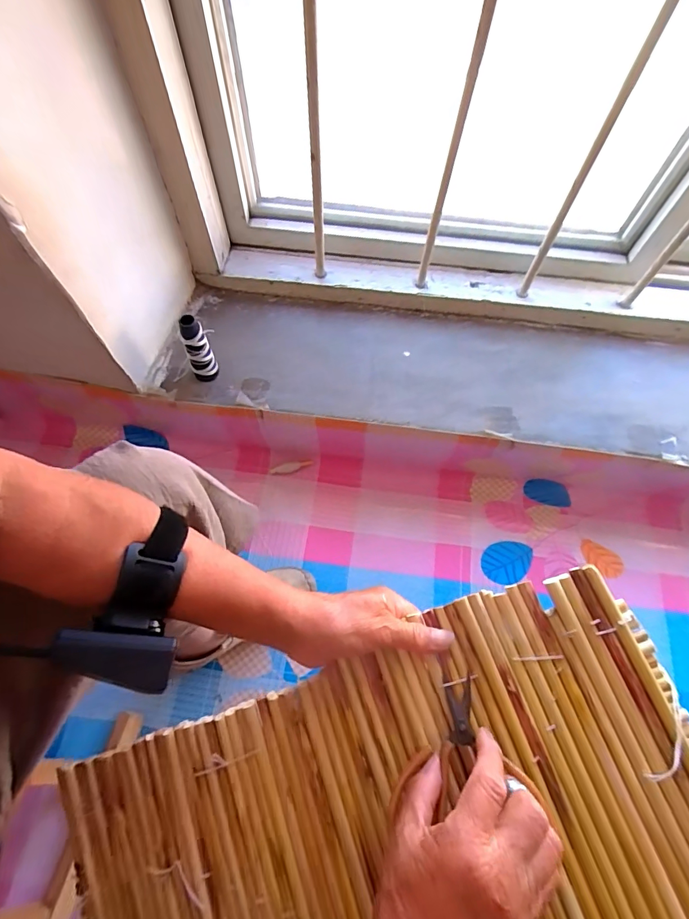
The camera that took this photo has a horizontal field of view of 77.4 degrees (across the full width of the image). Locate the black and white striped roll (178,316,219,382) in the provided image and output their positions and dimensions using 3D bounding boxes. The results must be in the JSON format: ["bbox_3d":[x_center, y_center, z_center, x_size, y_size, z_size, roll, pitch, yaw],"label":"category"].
[{"bbox_3d":[-0.216,-0.160,0.630,0.038,0.118,0.028,-29,69,-13],"label":"black and white striped roll"}]

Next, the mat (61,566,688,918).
[{"bbox_3d":[0.048,0.353,0.284,0.470,0.026,0.413,-24,73,5],"label":"mat"}]

